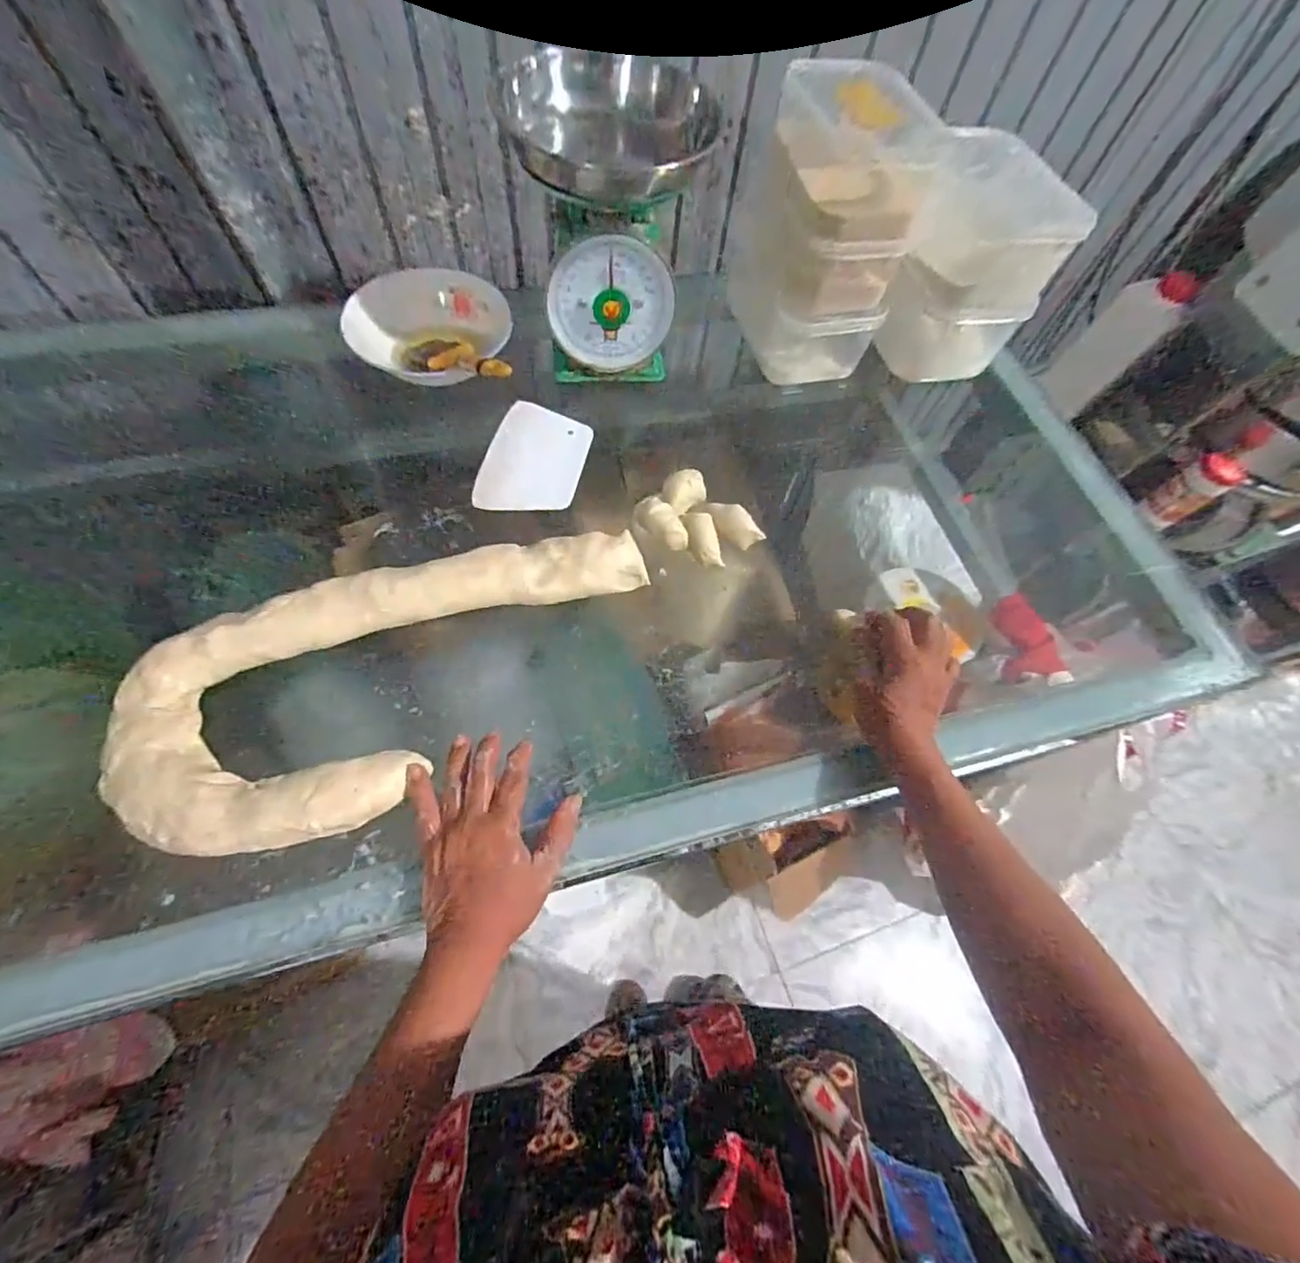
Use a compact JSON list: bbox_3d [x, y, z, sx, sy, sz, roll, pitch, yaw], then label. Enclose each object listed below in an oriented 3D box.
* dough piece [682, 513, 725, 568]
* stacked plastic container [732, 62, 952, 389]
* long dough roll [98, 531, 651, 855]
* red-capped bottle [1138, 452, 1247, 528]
[{"bbox_3d":[0.052,-0.093,0.540,0.028,0.021,0.060,-11,65,-9],"label":"dough piece"},{"bbox_3d":[0.192,-0.431,0.604,0.140,0.214,0.158,-9,64,-8],"label":"stacked plastic container"},{"bbox_3d":[-0.210,0.008,0.467,0.204,0.043,0.405,42,68,16],"label":"long dough roll"},{"bbox_3d":[0.799,-0.207,0.821,0.052,0.111,0.057,-20,66,-13],"label":"red-capped bottle"}]

